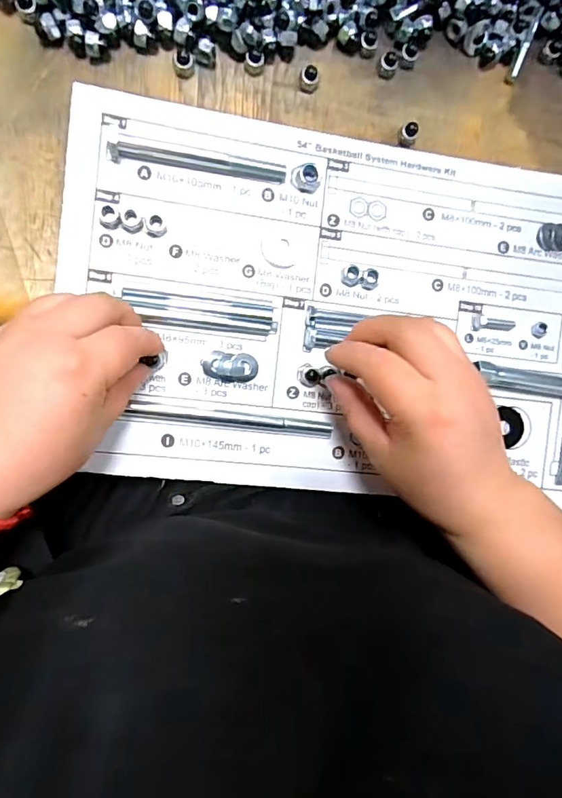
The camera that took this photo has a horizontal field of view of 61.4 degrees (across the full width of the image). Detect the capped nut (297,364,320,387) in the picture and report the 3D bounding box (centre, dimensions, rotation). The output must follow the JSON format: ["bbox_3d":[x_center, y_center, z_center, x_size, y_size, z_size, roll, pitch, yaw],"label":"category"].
[{"bbox_3d":[0.018,-0.016,0.320,0.013,0.011,0.015,19,88,-9],"label":"capped nut"}]

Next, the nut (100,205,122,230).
[{"bbox_3d":[-0.107,-0.113,0.295,0.012,0.006,0.012,0,91,-9],"label":"nut"}]

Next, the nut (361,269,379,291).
[{"bbox_3d":[0.062,-0.083,0.326,0.013,0.008,0.014,0,91,-9],"label":"nut"}]

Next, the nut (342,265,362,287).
[{"bbox_3d":[0.049,-0.085,0.324,0.012,0.007,0.015,8,89,-9],"label":"nut"}]

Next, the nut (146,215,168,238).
[{"bbox_3d":[-0.079,-0.109,0.300,0.013,0.006,0.012,0,91,-9],"label":"nut"}]

